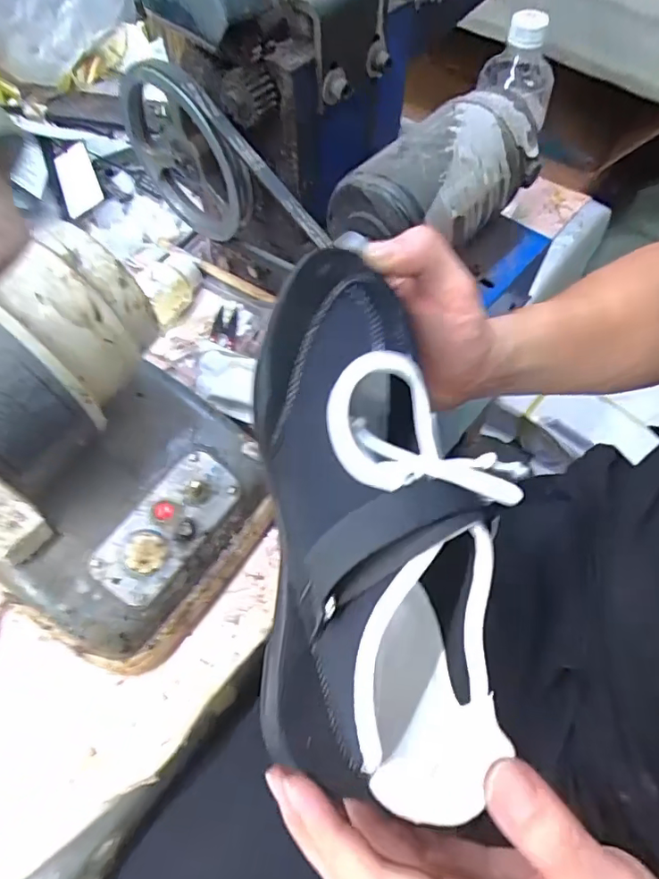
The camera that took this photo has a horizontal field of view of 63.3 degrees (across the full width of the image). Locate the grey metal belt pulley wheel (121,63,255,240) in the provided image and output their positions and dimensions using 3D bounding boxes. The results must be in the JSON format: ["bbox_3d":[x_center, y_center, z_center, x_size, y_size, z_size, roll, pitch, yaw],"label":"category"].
[{"bbox_3d":[-0.102,-0.203,0.381,0.115,0.121,0.017,35,67,17],"label":"grey metal belt pulley wheel"}]

